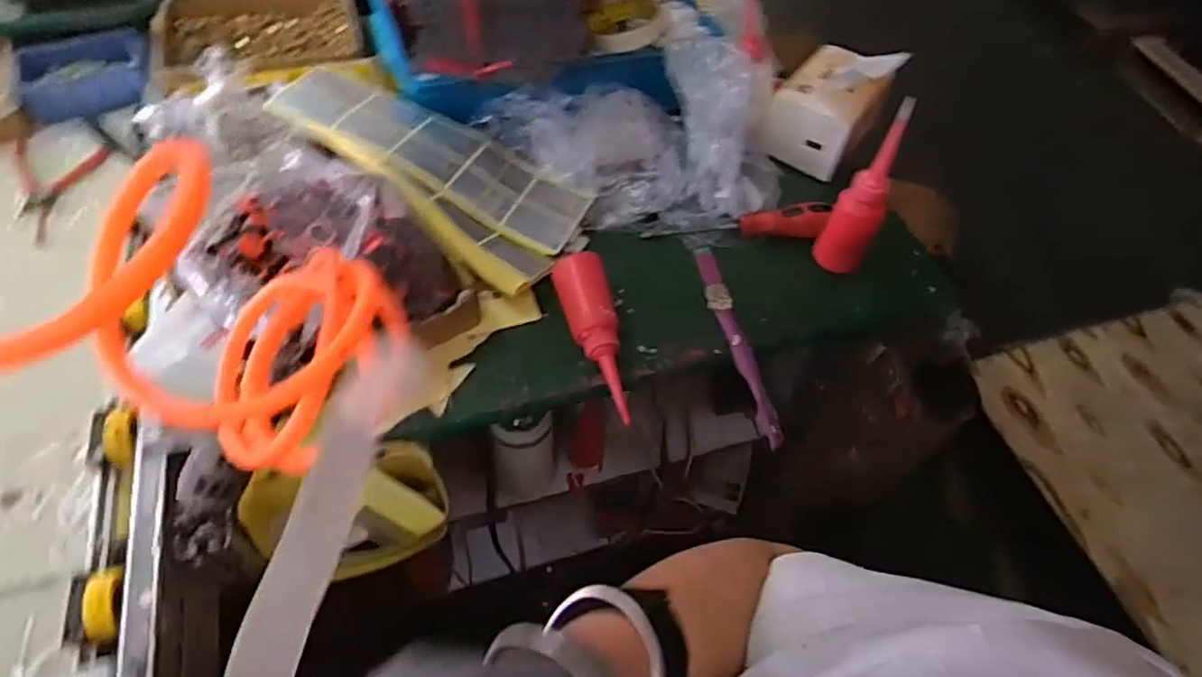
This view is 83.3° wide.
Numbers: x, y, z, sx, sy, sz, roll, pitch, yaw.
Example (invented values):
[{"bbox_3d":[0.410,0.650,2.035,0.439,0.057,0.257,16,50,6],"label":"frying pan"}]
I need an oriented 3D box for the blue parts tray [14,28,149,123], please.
[{"bbox_3d":[-0.680,-0.351,0.900,0.159,0.056,0.104,-10,57,-11],"label":"blue parts tray"}]

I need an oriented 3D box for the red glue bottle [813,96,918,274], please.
[{"bbox_3d":[0.244,-0.127,0.629,0.047,0.182,0.040,28,58,15],"label":"red glue bottle"}]

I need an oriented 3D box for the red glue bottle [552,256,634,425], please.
[{"bbox_3d":[-0.005,-0.004,0.604,0.043,0.035,0.171,-9,57,-10],"label":"red glue bottle"}]

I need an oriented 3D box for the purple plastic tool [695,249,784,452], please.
[{"bbox_3d":[0.126,0.000,0.633,0.020,0.023,0.223,-9,57,-10],"label":"purple plastic tool"}]

